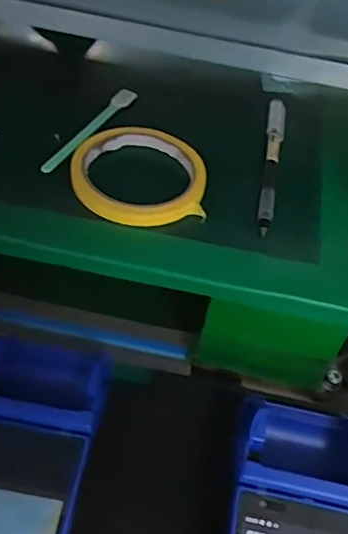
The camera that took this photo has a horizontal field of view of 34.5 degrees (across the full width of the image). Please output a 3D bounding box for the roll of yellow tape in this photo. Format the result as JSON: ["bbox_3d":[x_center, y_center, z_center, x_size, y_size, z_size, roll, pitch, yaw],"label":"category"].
[{"bbox_3d":[-0.022,-0.064,0.379,0.088,0.019,0.087,2,48,-2],"label":"roll of yellow tape"}]

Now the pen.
[{"bbox_3d":[0.073,-0.078,0.410,0.014,0.014,0.142,9,48,4],"label":"pen"}]

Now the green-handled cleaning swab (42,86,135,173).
[{"bbox_3d":[-0.060,-0.102,0.414,0.011,0.008,0.115,21,50,15],"label":"green-handled cleaning swab"}]

